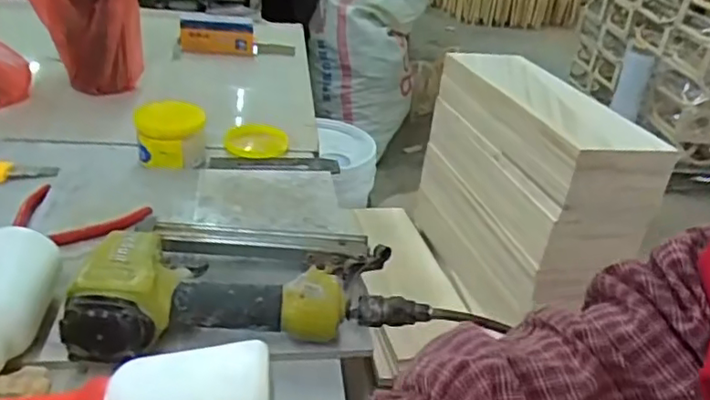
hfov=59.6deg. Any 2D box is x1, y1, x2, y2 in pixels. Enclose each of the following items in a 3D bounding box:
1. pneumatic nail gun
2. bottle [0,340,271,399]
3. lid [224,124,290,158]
[{"bbox_3d":[-0.091,0.059,0.500,0.236,0.067,0.136,-2,31,-13],"label":"pneumatic nail gun"},{"bbox_3d":[-0.133,0.127,0.392,0.158,0.052,0.050,3,30,-5],"label":"bottle"},{"bbox_3d":[-0.126,-0.079,0.798,0.079,0.016,0.084,5,30,-3],"label":"lid"}]

